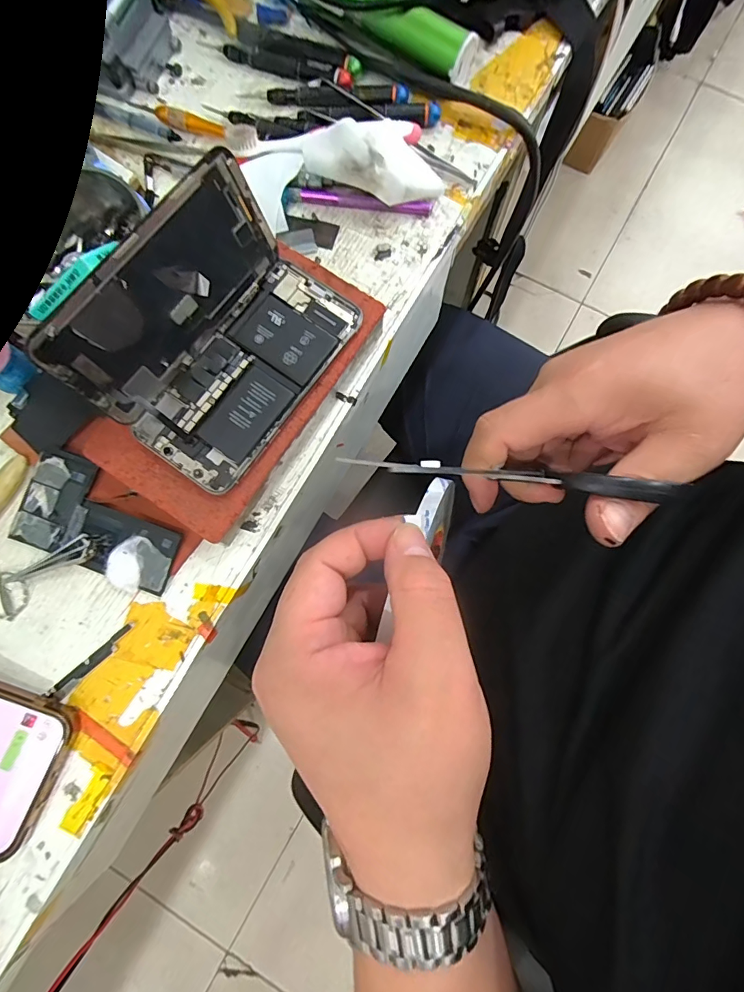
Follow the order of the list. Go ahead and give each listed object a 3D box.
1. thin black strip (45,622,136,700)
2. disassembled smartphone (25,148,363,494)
[{"bbox_3d":[-0.165,0.097,0.269,0.059,0.004,0.009,-42,80,-7],"label":"thin black strip"},{"bbox_3d":[-0.079,-0.086,0.239,0.083,0.071,0.138,35,81,7],"label":"disassembled smartphone"}]

